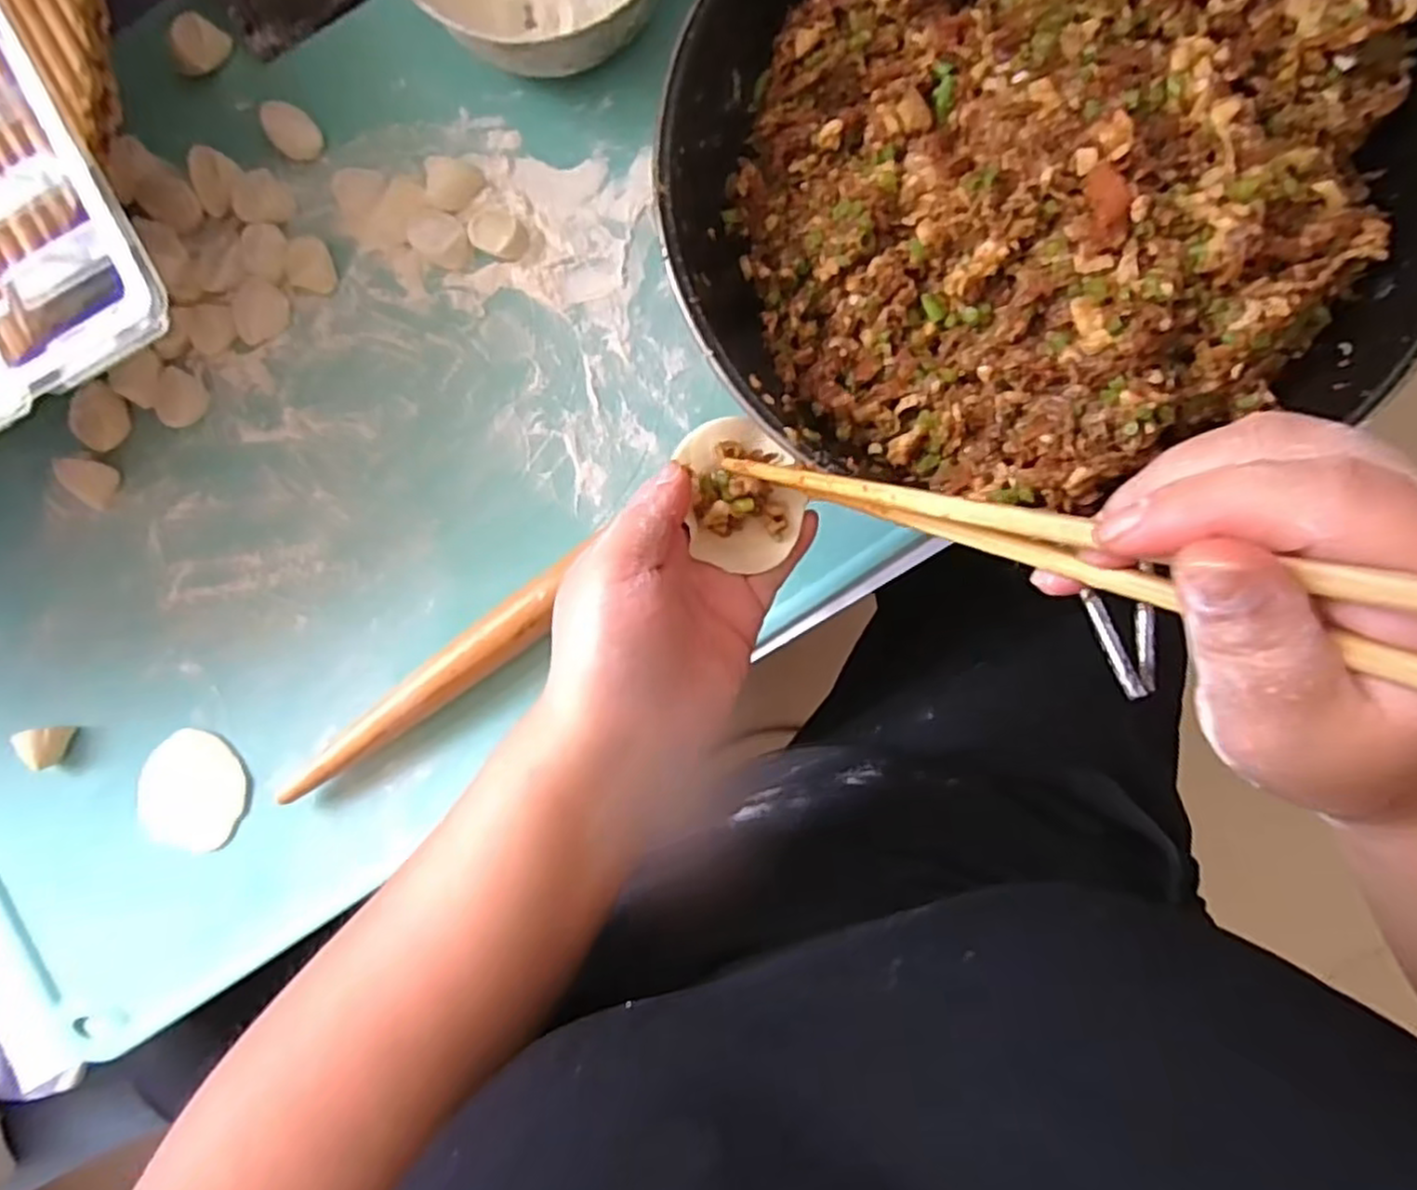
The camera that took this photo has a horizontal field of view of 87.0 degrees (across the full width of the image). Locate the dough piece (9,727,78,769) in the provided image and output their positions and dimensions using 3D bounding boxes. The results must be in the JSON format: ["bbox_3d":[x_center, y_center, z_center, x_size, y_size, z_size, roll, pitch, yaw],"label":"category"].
[{"bbox_3d":[-0.357,0.082,0.400,0.016,0.020,0.022,7,88,4],"label":"dough piece"}]

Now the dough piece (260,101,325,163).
[{"bbox_3d":[-0.231,-0.257,0.412,0.023,0.012,0.033,-41,86,2],"label":"dough piece"}]

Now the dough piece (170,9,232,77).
[{"bbox_3d":[-0.286,-0.308,0.418,0.032,0.009,0.026,-52,129,-3],"label":"dough piece"}]

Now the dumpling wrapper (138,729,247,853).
[{"bbox_3d":[-0.275,0.105,0.398,0.054,0.005,0.058,0,90,1],"label":"dumpling wrapper"}]

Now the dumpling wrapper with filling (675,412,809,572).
[{"bbox_3d":[0.013,-0.042,0.296,0.045,0.022,0.059,-16,87,3],"label":"dumpling wrapper with filling"}]

